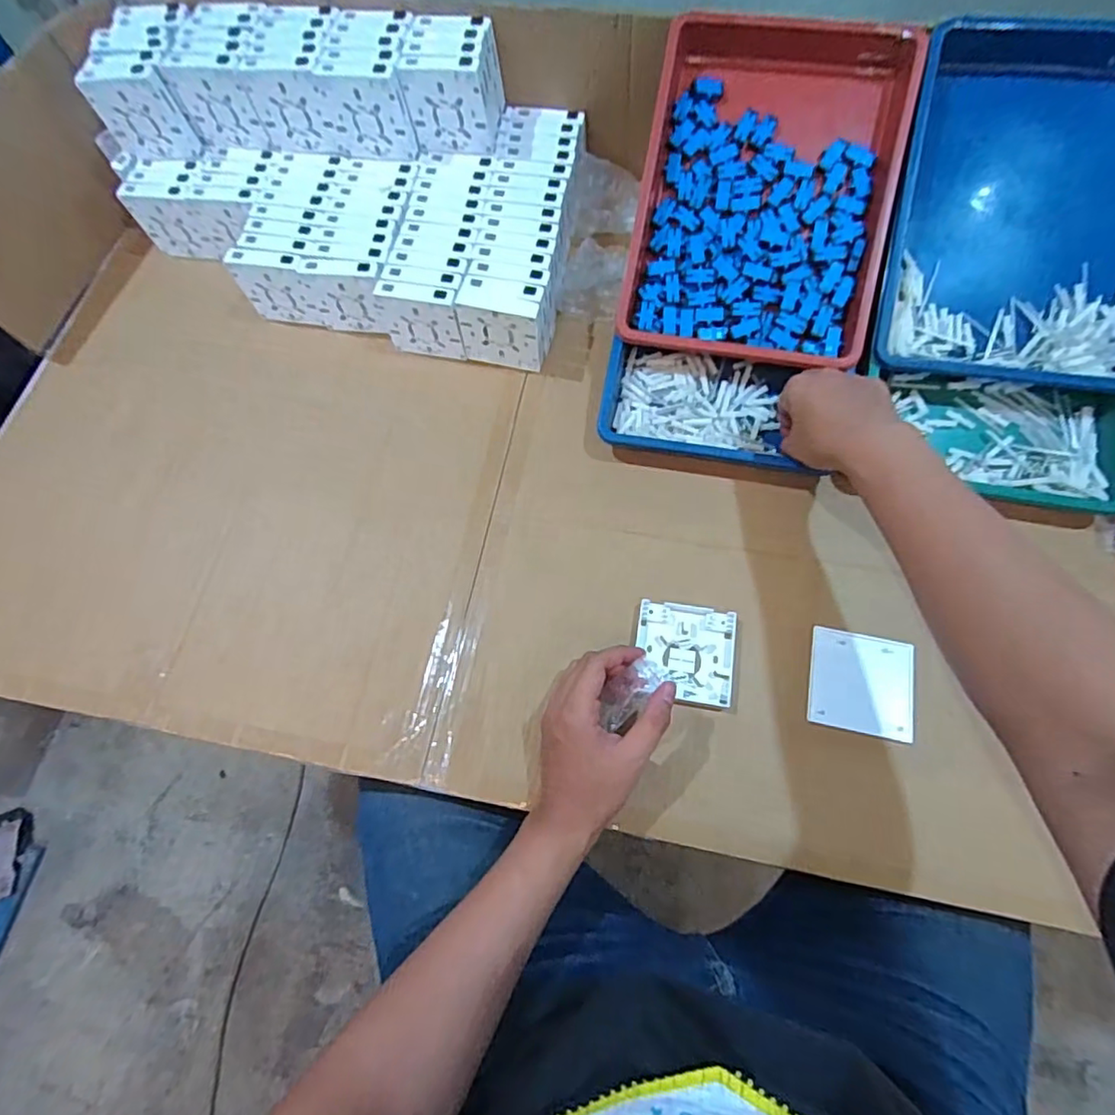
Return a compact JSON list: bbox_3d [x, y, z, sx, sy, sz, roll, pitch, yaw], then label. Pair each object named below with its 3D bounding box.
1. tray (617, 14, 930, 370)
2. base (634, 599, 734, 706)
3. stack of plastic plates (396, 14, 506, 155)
[{"bbox_3d":[0.202,-0.360,0.582,0.238,0.052,0.319,11,92,7],"label":"tray"},{"bbox_3d":[0.114,0.086,0.535,0.086,0.011,0.085,9,67,5],"label":"base"},{"bbox_3d":[-0.113,-0.517,0.658,0.094,0.096,0.090,6,68,6],"label":"stack of plastic plates"}]

